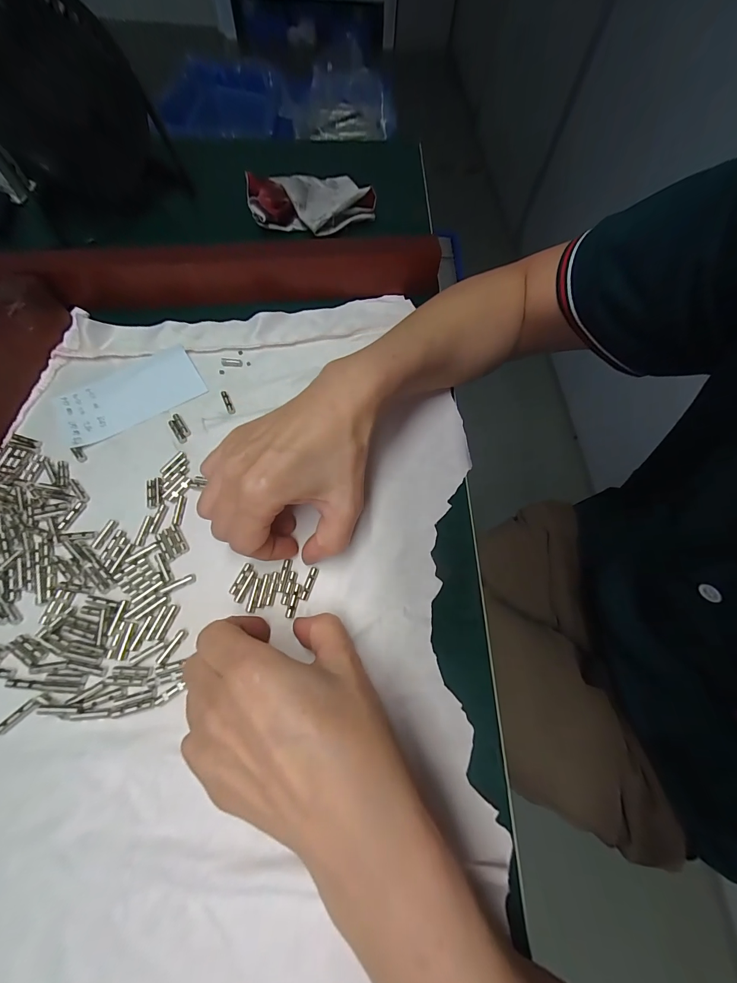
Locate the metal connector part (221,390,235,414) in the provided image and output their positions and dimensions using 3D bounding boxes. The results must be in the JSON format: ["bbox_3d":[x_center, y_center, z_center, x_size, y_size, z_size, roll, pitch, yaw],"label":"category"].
[{"bbox_3d":[-0.109,-0.070,0.272,0.005,0.004,0.022,-25,69,-13],"label":"metal connector part"}]

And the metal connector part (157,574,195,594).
[{"bbox_3d":[-0.118,0.057,0.215,0.021,0.004,0.006,-22,69,-12],"label":"metal connector part"}]

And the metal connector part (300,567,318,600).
[{"bbox_3d":[-0.036,0.057,0.217,0.005,0.004,0.021,18,66,5],"label":"metal connector part"}]

